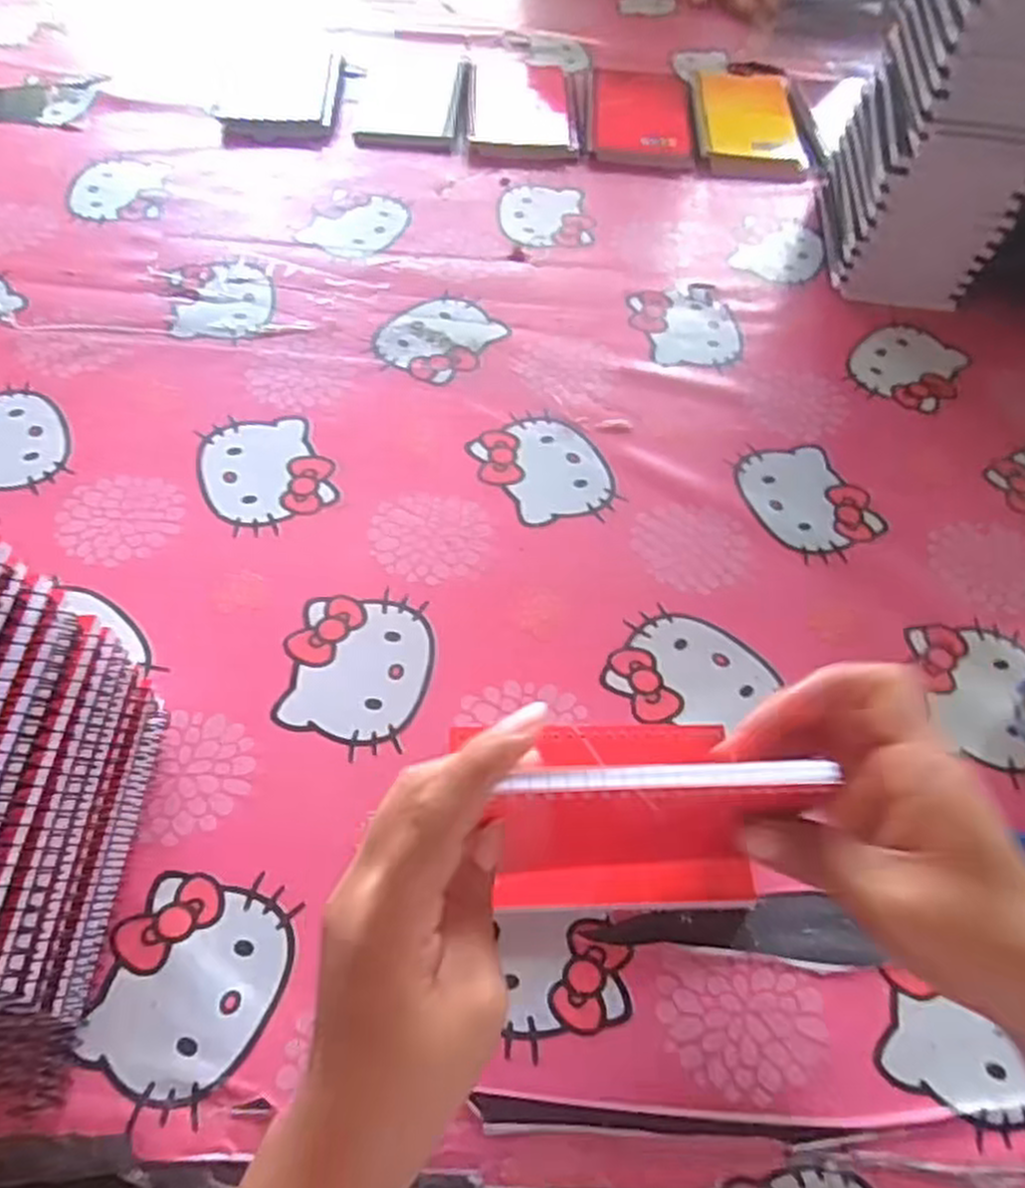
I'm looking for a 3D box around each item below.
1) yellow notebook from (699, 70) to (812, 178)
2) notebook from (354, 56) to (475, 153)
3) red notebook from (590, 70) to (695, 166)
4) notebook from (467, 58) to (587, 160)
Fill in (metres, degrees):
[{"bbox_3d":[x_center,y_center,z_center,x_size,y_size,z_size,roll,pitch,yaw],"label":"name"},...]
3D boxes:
[{"bbox_3d":[0.204,-0.412,0.682,0.089,0.017,0.143,3,58,-2],"label":"yellow notebook"},{"bbox_3d":[-0.085,-0.426,0.676,0.095,0.010,0.134,1,58,-3],"label":"notebook"},{"bbox_3d":[0.109,-0.408,0.668,0.085,0.014,0.143,5,58,-1],"label":"red notebook"},{"bbox_3d":[0.010,-0.426,0.681,0.094,0.013,0.152,0,58,-4],"label":"notebook"}]

